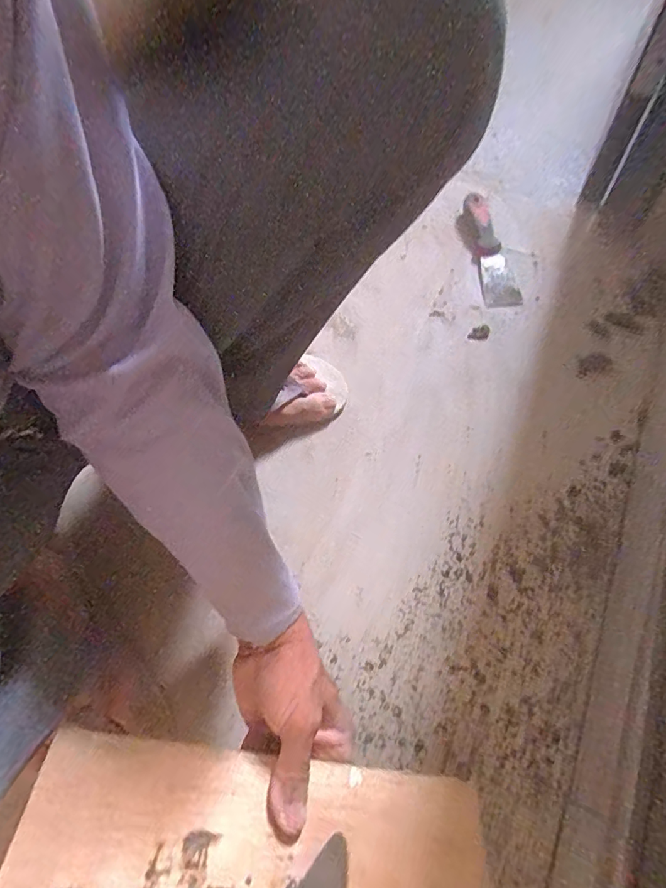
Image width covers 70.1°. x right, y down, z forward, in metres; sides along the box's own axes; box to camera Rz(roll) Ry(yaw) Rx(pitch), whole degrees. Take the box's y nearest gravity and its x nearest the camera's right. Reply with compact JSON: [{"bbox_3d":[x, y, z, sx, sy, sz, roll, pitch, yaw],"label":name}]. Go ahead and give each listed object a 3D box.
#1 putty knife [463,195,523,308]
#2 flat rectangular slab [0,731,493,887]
[{"bbox_3d":[0.214,-0.267,0.655,0.046,0.029,0.172,-10,79,-5],"label":"putty knife"},{"bbox_3d":[-0.033,0.240,0.273,0.275,0.009,0.100,17,39,-11],"label":"flat rectangular slab"}]

